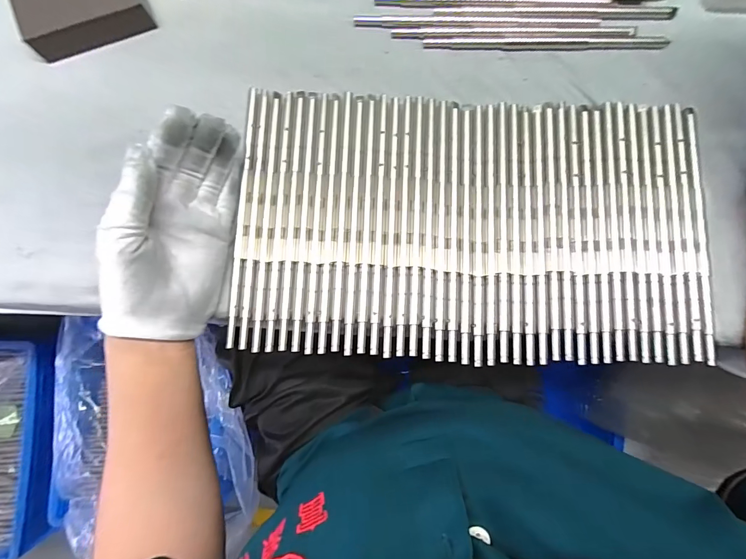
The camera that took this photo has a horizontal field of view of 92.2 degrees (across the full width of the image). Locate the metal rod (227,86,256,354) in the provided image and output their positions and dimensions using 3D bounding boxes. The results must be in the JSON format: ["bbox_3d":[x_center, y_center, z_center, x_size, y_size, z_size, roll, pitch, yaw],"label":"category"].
[{"bbox_3d":[-0.104,-0.054,0.285,0.006,0.004,0.212,3,82,-1],"label":"metal rod"}]

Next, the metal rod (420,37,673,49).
[{"bbox_3d":[0.152,-0.209,0.315,0.211,0.005,0.010,0,82,-2],"label":"metal rod"}]

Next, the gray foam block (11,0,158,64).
[{"bbox_3d":[-0.245,-0.236,0.304,0.096,0.027,0.077,-24,84,-5],"label":"gray foam block"}]

